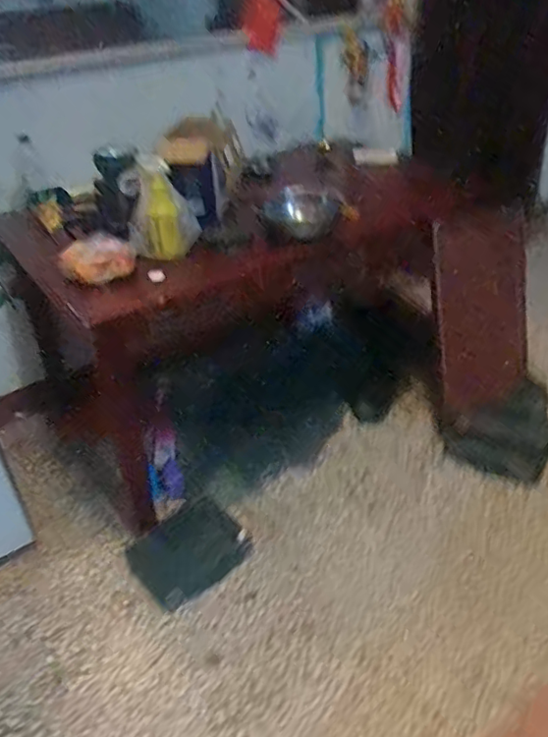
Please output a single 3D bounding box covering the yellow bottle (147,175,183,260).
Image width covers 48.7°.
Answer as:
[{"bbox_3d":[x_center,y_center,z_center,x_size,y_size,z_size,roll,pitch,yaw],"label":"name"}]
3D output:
[{"bbox_3d":[-0.268,-0.358,1.471,0.069,0.202,0.068,-10,35,-8],"label":"yellow bottle"}]

